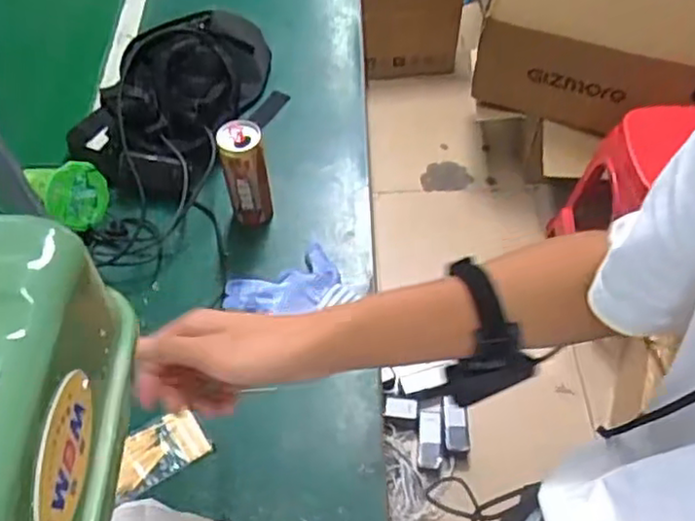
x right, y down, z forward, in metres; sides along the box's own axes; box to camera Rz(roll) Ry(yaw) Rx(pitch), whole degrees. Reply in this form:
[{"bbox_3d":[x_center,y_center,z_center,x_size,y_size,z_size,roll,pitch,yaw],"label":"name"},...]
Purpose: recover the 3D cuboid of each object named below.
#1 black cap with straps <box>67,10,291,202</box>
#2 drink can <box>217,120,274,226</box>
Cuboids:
[{"bbox_3d":[-0.236,-0.261,1.019,0.210,0.098,0.367,22,57,15],"label":"black cap with straps"},{"bbox_3d":[-0.132,-0.109,0.881,0.054,0.143,0.055,-12,55,-8],"label":"drink can"}]

